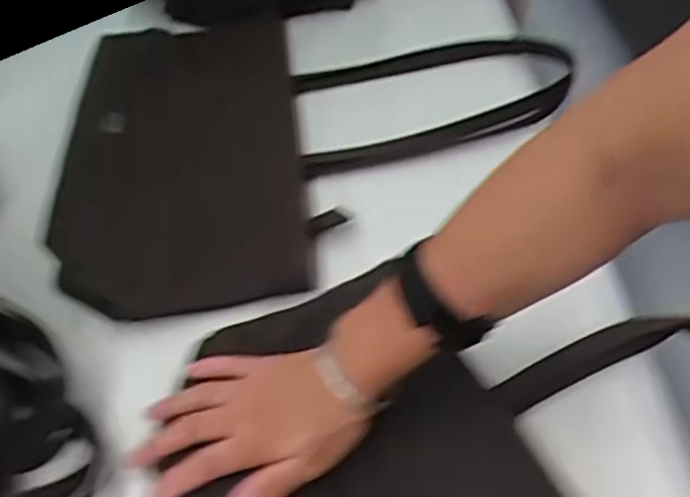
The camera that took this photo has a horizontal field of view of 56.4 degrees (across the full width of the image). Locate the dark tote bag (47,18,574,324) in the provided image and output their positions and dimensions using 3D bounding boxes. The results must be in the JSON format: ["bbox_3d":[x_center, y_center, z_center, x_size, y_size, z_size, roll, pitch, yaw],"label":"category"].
[{"bbox_3d":[-0.010,-0.100,0.576,0.466,0.065,0.294,-9,49,1],"label":"dark tote bag"}]

